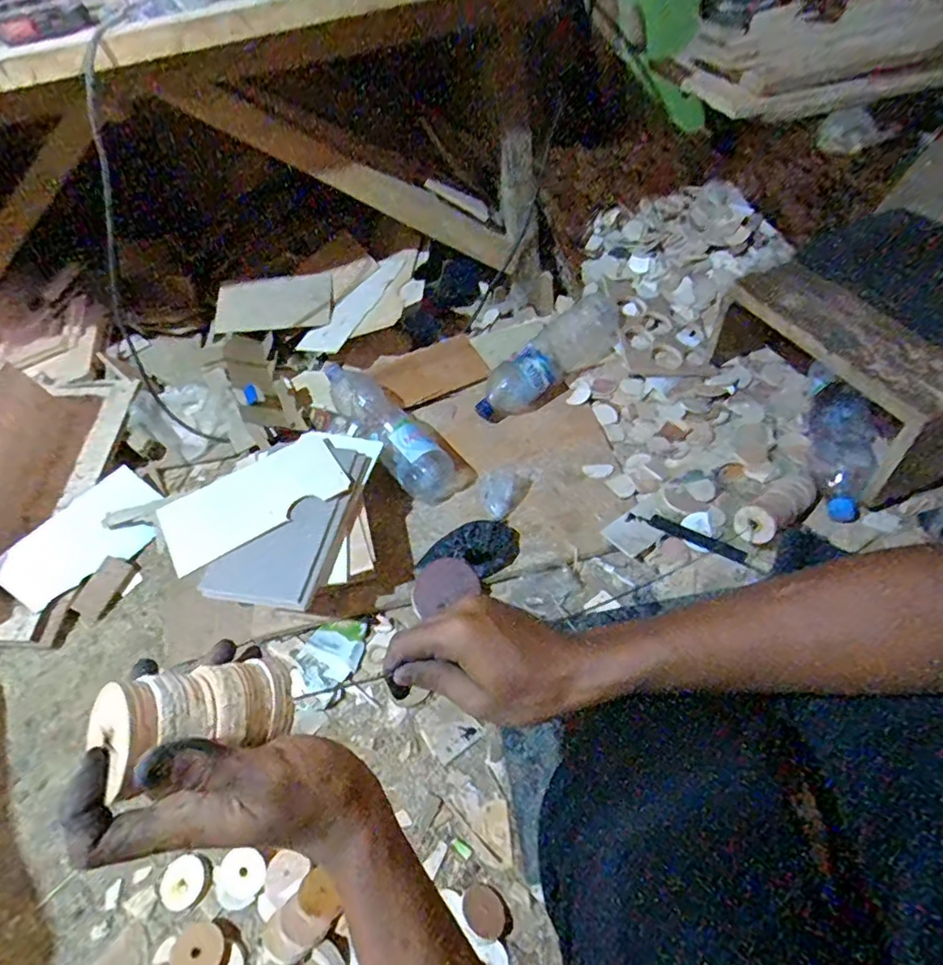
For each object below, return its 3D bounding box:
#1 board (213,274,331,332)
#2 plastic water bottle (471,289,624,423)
[{"bbox_3d":[-0.411,-0.372,1.193,0.254,0.099,0.013,-2,21,7],"label":"board"},{"bbox_3d":[0.146,-0.231,1.064,0.334,0.108,0.101,-32,53,-17],"label":"plastic water bottle"}]

